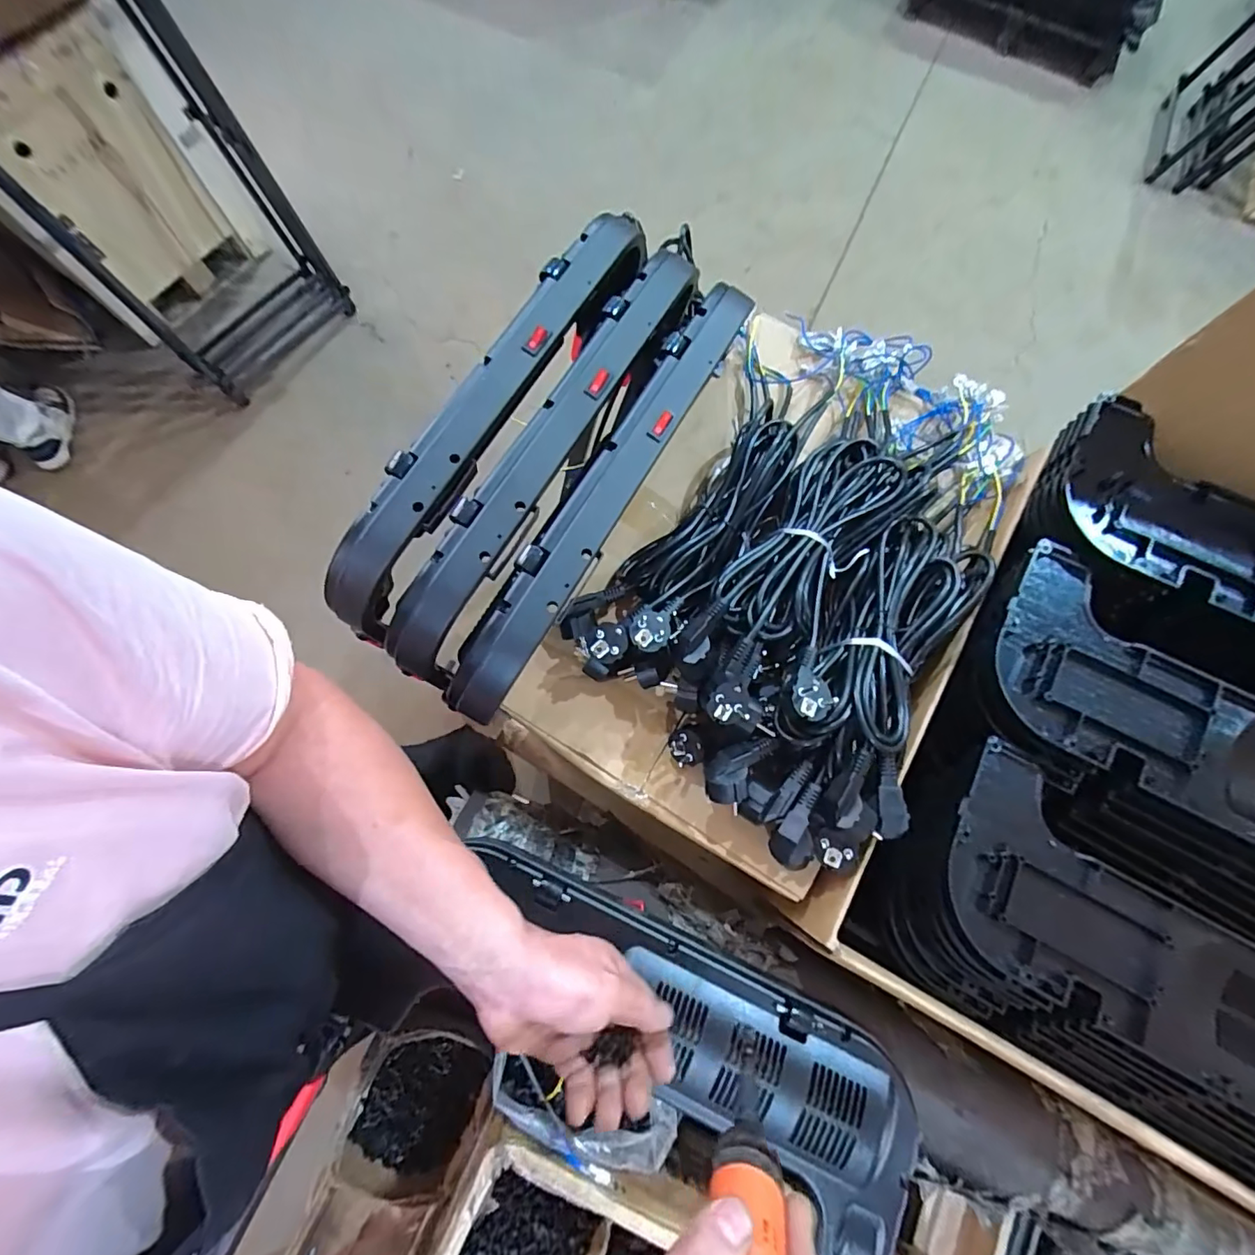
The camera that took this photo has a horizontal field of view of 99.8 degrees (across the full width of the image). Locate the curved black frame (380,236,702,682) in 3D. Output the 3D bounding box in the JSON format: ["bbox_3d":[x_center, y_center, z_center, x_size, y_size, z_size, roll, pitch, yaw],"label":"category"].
[{"bbox_3d":[-0.067,-0.156,0.467,0.062,0.073,0.437,30,76,6],"label":"curved black frame"}]

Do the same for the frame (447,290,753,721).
[{"bbox_3d":[-0.017,-0.117,0.456,0.063,0.085,0.437,30,76,6],"label":"frame"}]

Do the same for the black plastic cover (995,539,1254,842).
[{"bbox_3d":[0.541,0.109,0.438,0.471,0.038,0.160,28,76,6],"label":"black plastic cover"}]

